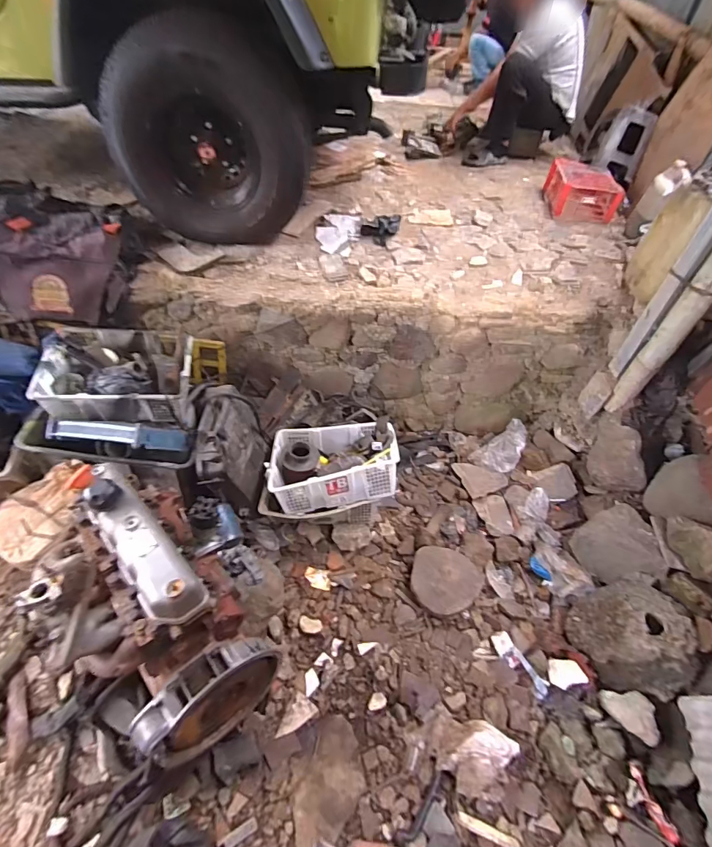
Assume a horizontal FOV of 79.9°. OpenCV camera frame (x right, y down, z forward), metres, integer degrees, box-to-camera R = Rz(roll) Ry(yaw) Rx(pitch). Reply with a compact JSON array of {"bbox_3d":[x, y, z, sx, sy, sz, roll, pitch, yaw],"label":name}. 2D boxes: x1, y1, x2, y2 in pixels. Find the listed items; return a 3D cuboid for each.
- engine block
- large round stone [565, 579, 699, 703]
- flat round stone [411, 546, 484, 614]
[{"bbox_3d":[-0.520,0.494,1.138,0.572,0.625,0.363,36,55,27],"label":"engine block"},{"bbox_3d":[0.901,0.690,1.384,0.282,0.225,0.333,-7,48,-9],"label":"large round stone"},{"bbox_3d":[0.328,0.592,1.603,0.257,0.065,0.223,28,73,22],"label":"flat round stone"}]

